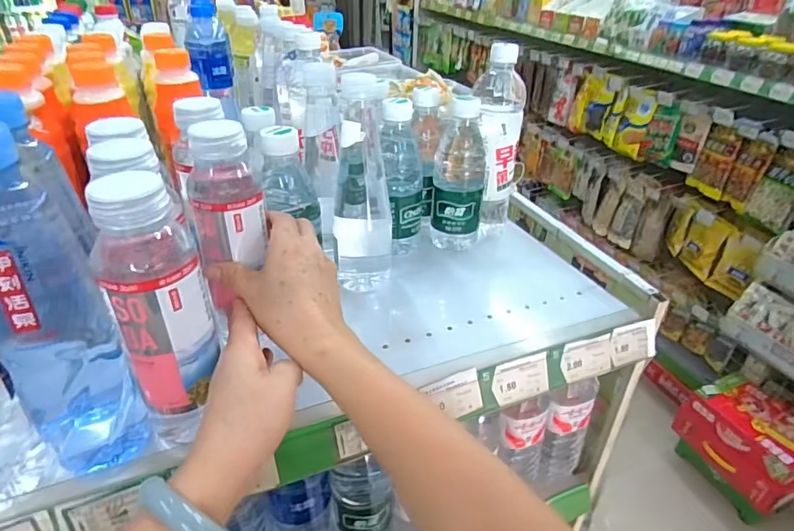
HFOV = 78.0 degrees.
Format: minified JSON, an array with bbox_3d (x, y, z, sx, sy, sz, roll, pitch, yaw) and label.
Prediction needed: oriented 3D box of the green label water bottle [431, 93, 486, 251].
[{"bbox_3d":[0.072,-0.101,0.572,0.064,0.170,0.057,9,32,9],"label":"green label water bottle"}]

